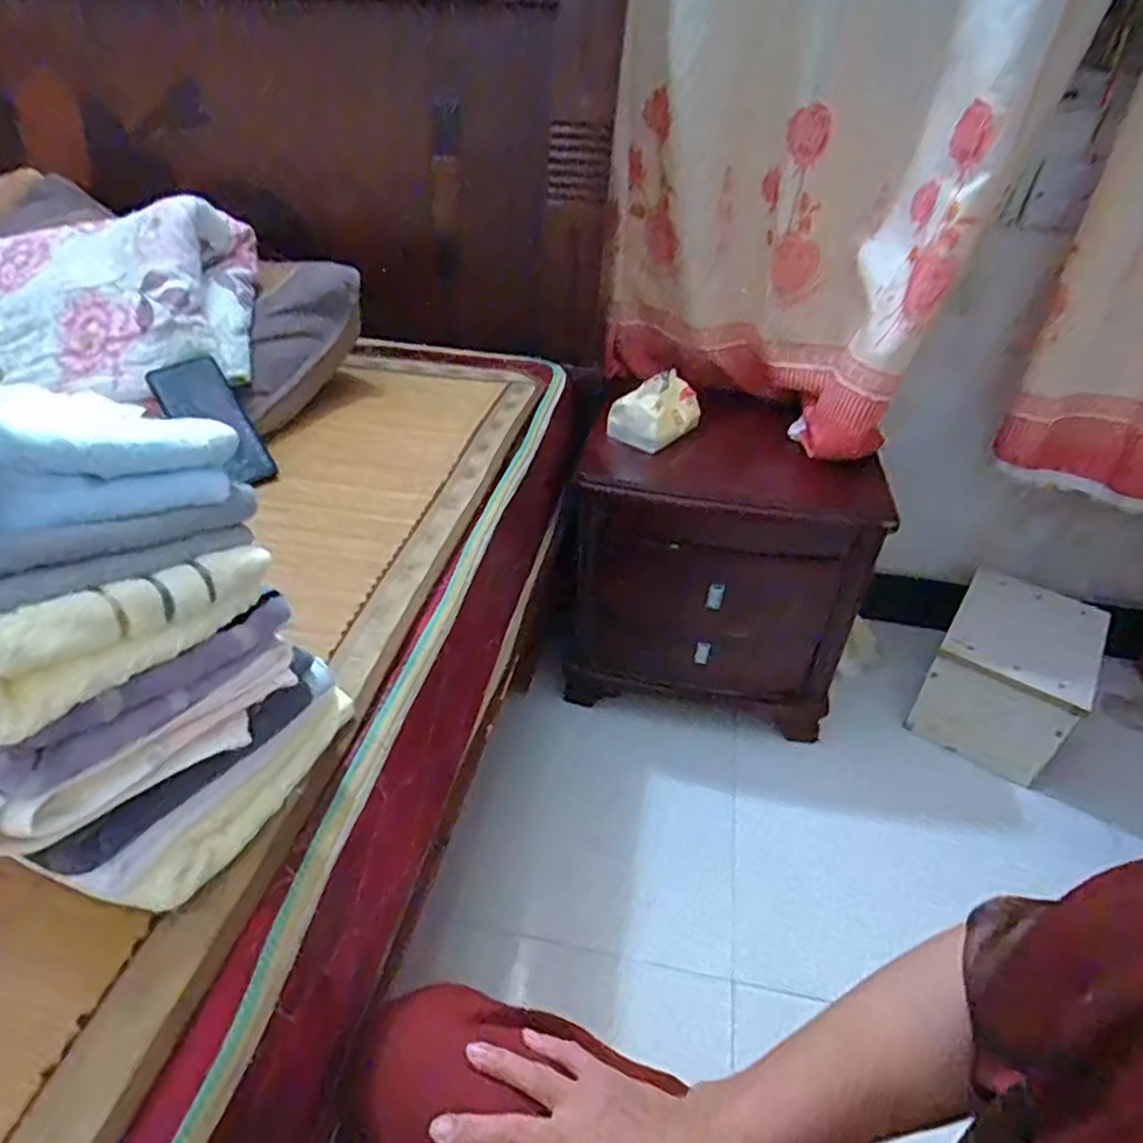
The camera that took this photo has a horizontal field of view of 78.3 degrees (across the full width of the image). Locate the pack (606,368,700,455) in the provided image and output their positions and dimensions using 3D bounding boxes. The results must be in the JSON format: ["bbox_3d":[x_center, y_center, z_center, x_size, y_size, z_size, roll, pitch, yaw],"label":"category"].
[{"bbox_3d":[0.131,-0.253,1.104,0.099,0.095,0.112,30,45,30],"label":"pack"}]

